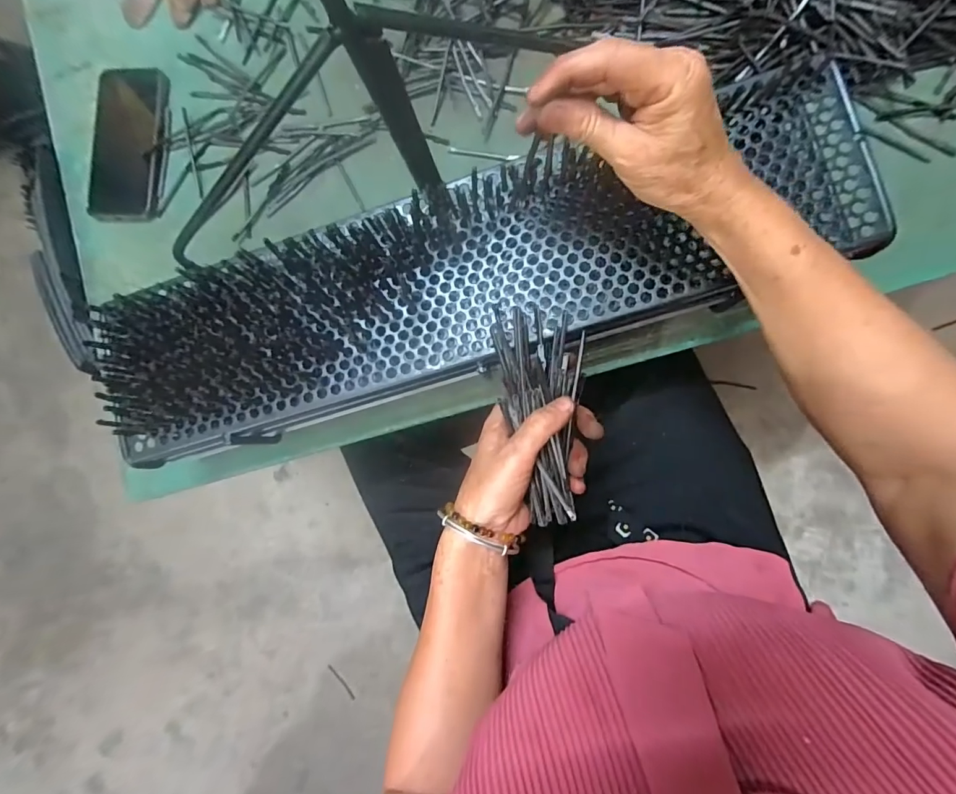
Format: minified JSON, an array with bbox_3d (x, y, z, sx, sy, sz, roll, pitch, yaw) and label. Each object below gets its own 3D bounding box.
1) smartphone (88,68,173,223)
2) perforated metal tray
[{"bbox_3d":[-0.373,-0.271,0.470,0.089,0.015,0.167,-1,88,7],"label":"smartphone"},{"bbox_3d":[-0.012,-0.091,0.324,0.582,0.035,0.137,-16,86,7],"label":"perforated metal tray"}]

